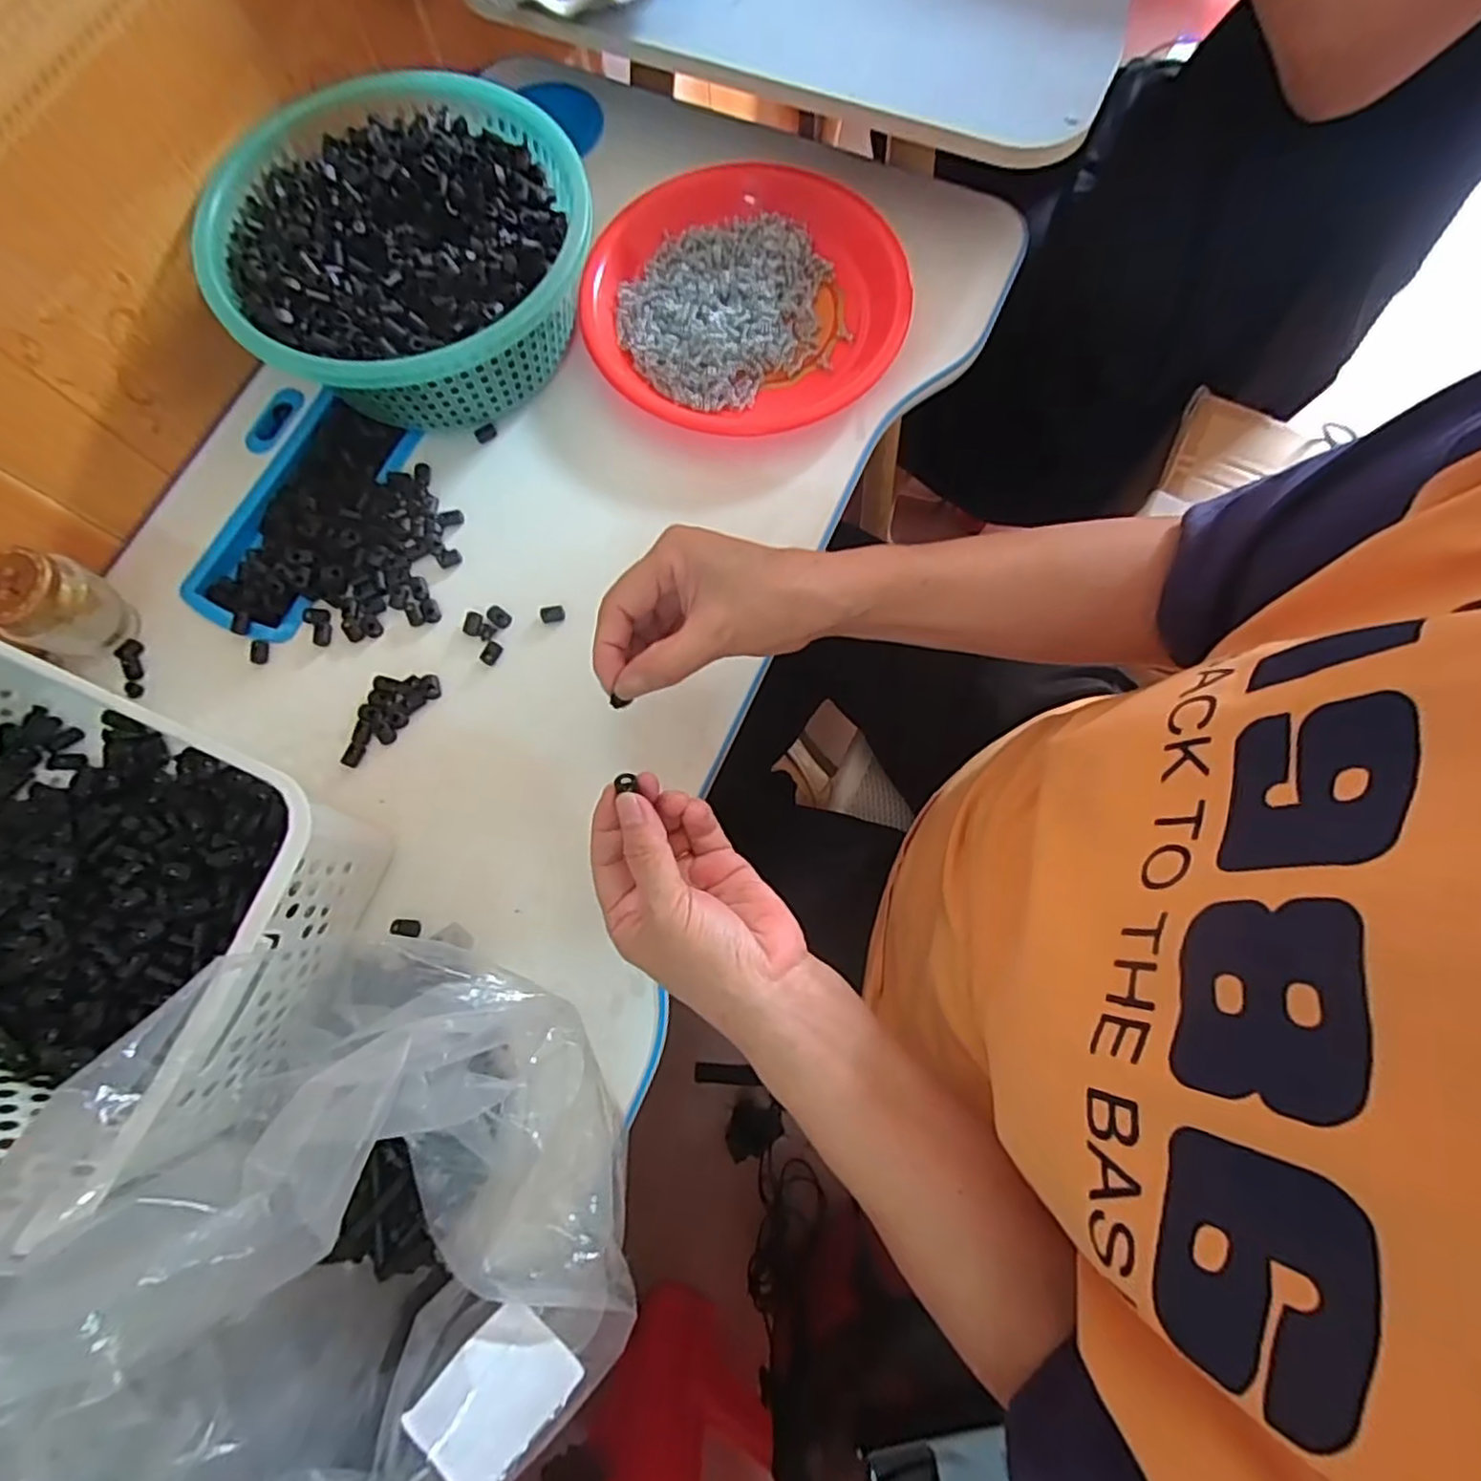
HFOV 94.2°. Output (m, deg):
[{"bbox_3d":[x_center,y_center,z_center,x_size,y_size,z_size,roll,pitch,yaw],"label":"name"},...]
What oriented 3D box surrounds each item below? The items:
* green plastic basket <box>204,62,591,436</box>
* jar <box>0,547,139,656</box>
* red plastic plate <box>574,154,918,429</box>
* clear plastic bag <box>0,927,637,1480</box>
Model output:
[{"bbox_3d":[-0.219,-0.324,0.468,0.230,0.083,0.243,0,75,2],"label":"green plastic basket"},{"bbox_3d":[-0.435,-0.086,0.436,0.055,0.065,0.055,0,75,2],"label":"jar"},{"bbox_3d":[0.006,-0.317,0.485,0.213,0.027,0.222,0,75,2],"label":"red plastic plate"},{"bbox_3d":[-0.141,0.203,0.280,0.176,0.205,0.217,5,76,3],"label":"clear plastic bag"}]

